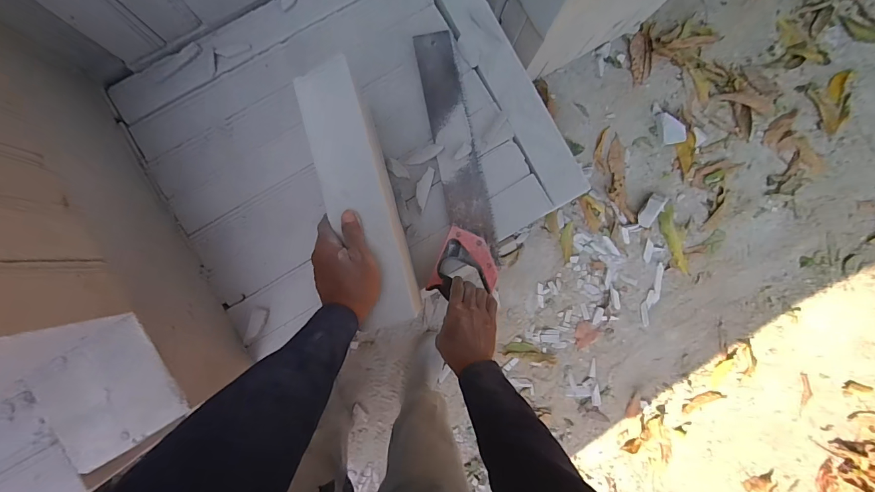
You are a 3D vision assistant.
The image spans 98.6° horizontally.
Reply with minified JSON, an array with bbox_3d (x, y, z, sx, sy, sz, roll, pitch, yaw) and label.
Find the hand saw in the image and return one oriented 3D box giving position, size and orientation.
[{"bbox_3d":[0.021,-0.157,0.669,0.118,0.020,0.463,-8,84,-8],"label":"hand saw"}]

